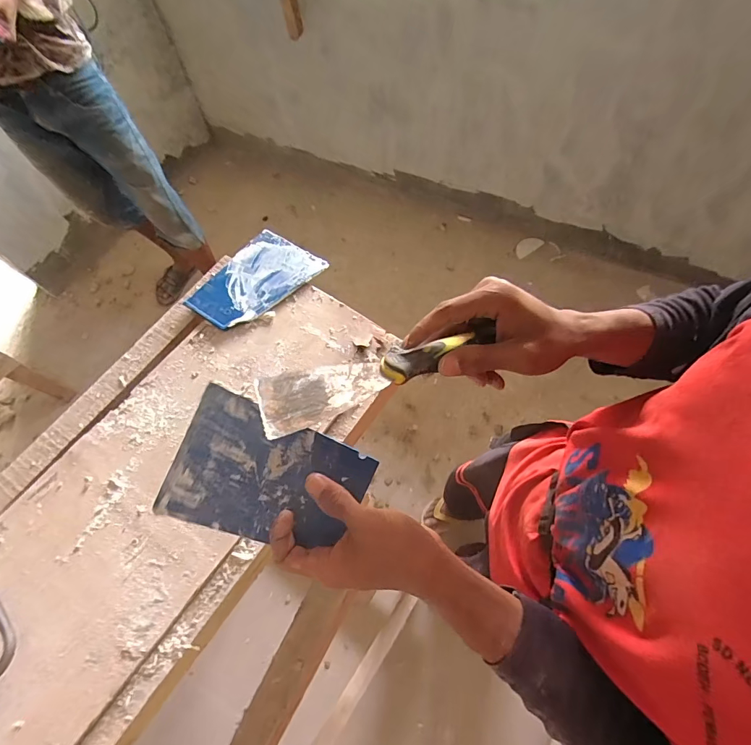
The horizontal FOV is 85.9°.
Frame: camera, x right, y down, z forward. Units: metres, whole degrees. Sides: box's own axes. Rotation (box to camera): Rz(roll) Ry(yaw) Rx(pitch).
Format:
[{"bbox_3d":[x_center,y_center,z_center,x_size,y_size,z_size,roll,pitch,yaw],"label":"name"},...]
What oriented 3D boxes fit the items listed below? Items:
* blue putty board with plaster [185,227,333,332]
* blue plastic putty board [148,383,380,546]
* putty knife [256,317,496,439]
[{"bbox_3d":[-0.151,-0.115,0.501,0.102,0.006,0.149,38,71,19],"label":"blue putty board with plaster"},{"bbox_3d":[-0.085,0.084,0.309,0.143,0.005,0.103,24,89,5],"label":"blue plastic putty board"},{"bbox_3d":[-0.003,0.005,0.297,0.159,0.019,0.067,-18,33,-13],"label":"putty knife"}]

